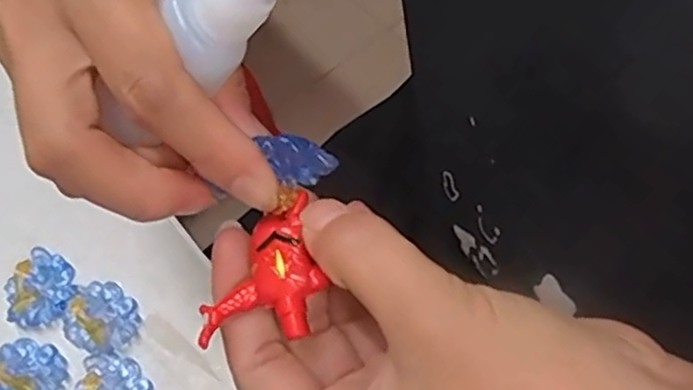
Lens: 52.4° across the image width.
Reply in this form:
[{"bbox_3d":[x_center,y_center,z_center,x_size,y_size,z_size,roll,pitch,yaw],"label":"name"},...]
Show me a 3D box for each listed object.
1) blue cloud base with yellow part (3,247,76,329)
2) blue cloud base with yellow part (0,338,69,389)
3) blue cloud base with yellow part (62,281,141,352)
[{"bbox_3d":[-0.144,0.043,0.328,0.031,0.011,0.035,25,64,17],"label":"blue cloud base with yellow part"},{"bbox_3d":[-0.143,0.078,0.310,0.037,0.004,0.031,28,65,18],"label":"blue cloud base with yellow part"},{"bbox_3d":[-0.113,0.055,0.321,0.036,0.007,0.031,36,68,21],"label":"blue cloud base with yellow part"}]

